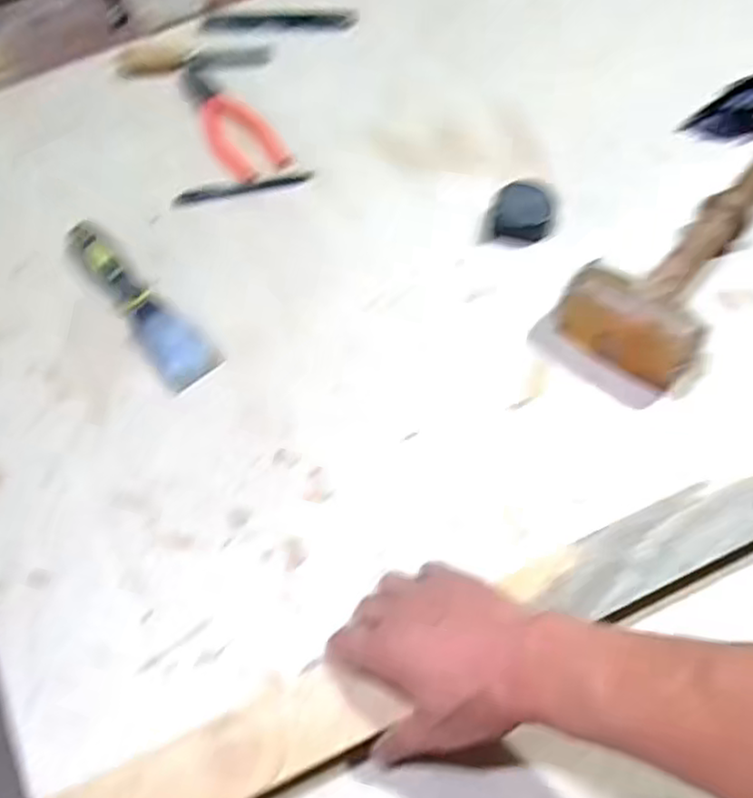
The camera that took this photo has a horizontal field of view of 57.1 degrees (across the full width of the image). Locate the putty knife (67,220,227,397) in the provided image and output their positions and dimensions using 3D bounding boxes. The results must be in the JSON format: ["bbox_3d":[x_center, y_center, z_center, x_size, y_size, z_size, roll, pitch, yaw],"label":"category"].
[{"bbox_3d":[-0.220,-0.088,0.619,0.051,0.019,0.199,-41,68,-16],"label":"putty knife"}]

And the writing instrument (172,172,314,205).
[{"bbox_3d":[-0.133,-0.213,0.694,0.136,0.009,0.014,-14,64,-4],"label":"writing instrument"}]

